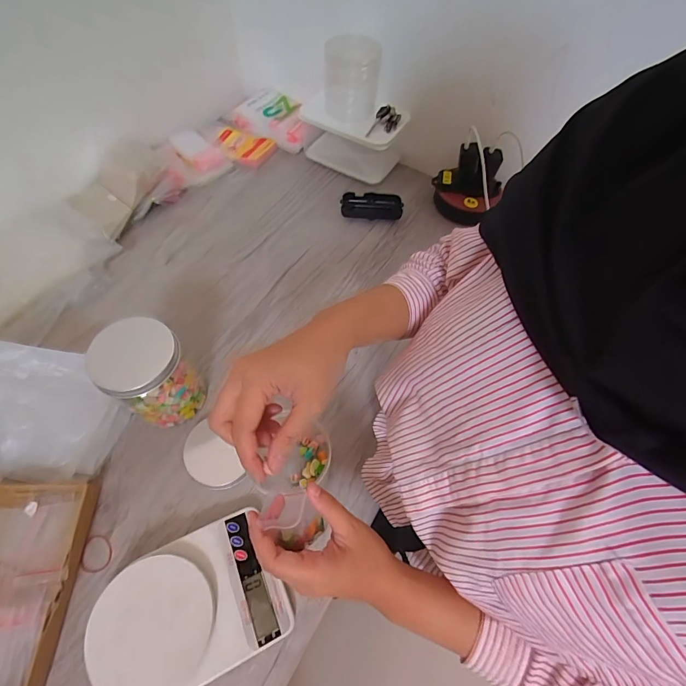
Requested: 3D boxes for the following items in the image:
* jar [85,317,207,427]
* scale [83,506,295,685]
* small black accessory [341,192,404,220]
[{"bbox_3d":[-0.222,0.038,0.431,0.082,0.116,0.083,1,60,-2],"label":"jar"},{"bbox_3d":[-0.153,0.264,0.370,0.169,0.039,0.125,-22,64,-15],"label":"scale"},{"bbox_3d":[0.052,-0.254,0.683,0.109,0.027,0.048,0,60,-3],"label":"small black accessory"}]

